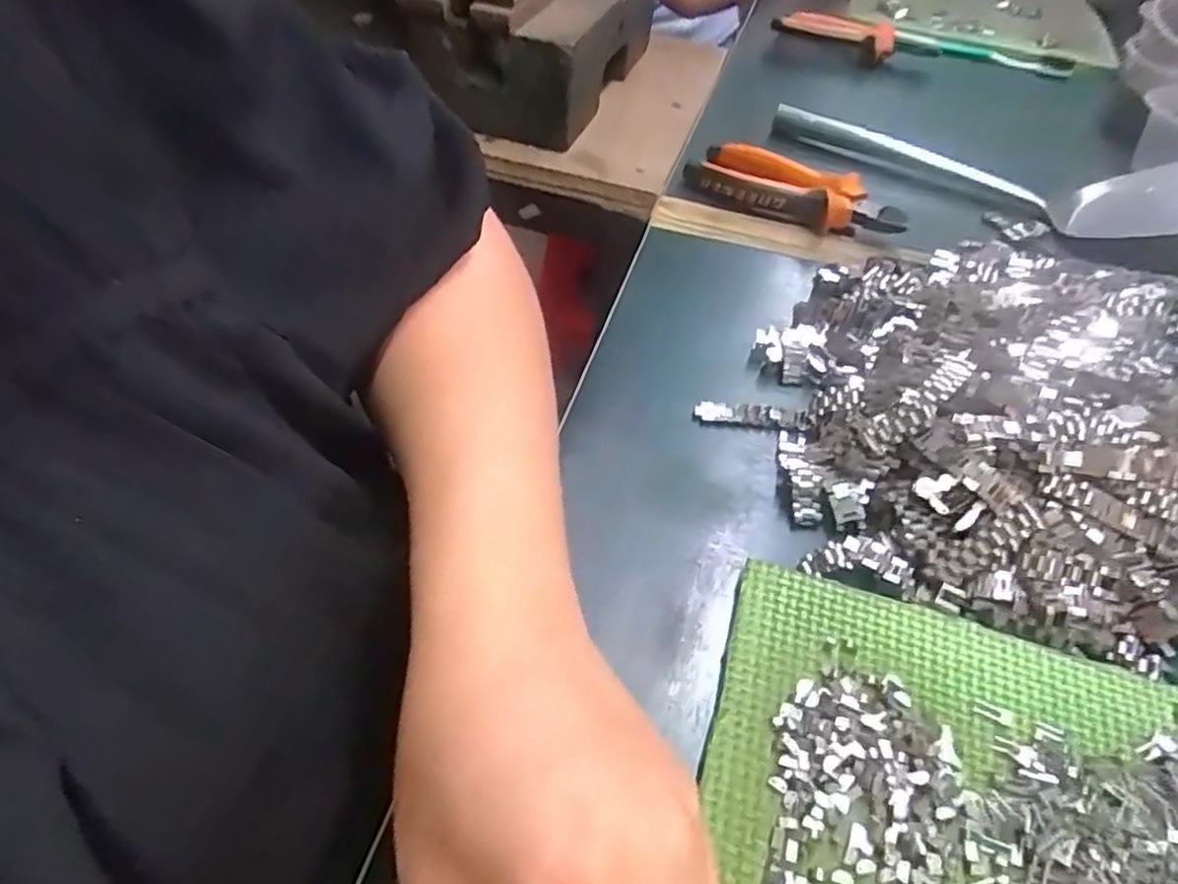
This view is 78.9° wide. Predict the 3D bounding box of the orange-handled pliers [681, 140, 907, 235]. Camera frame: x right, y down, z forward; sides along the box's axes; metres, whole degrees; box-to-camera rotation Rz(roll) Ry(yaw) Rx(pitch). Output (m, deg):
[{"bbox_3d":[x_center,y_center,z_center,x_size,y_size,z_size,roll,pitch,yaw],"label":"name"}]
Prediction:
[{"bbox_3d":[0.137,-0.168,0.481,0.141,0.029,0.047,36,56,25],"label":"orange-handled pliers"}]

